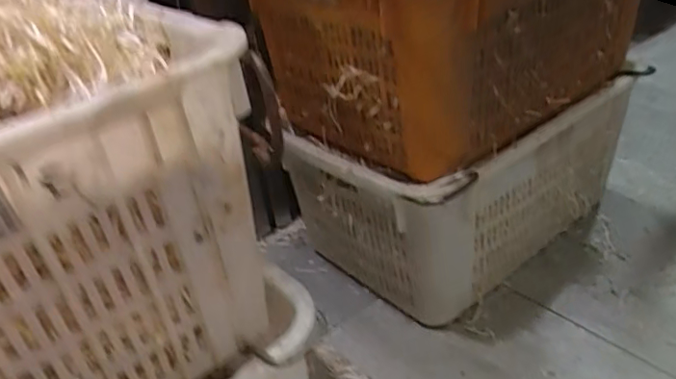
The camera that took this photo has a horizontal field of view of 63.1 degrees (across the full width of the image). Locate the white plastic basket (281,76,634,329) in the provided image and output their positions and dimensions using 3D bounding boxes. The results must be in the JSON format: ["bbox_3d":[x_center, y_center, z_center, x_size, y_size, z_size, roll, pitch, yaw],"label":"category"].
[{"bbox_3d":[0.205,-0.026,1.041,0.539,0.300,0.395,-30,39,-30],"label":"white plastic basket"}]

